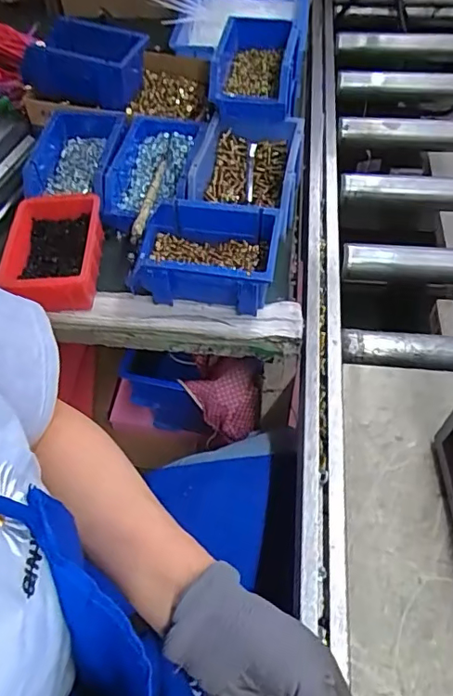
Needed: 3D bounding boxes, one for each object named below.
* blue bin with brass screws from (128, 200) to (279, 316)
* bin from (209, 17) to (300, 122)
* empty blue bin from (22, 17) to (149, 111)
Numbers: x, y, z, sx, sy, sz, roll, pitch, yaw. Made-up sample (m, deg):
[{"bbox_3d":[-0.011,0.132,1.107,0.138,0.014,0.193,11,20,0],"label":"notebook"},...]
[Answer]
[{"bbox_3d":[-0.026,-0.101,0.603,0.152,0.076,0.096,8,56,8],"label":"blue bin with brass screws"},{"bbox_3d":[0.039,-0.381,0.727,0.107,0.061,0.162,8,56,8],"label":"bin"},{"bbox_3d":[-0.208,-0.415,0.783,0.159,0.073,0.127,18,58,14],"label":"empty blue bin"}]

